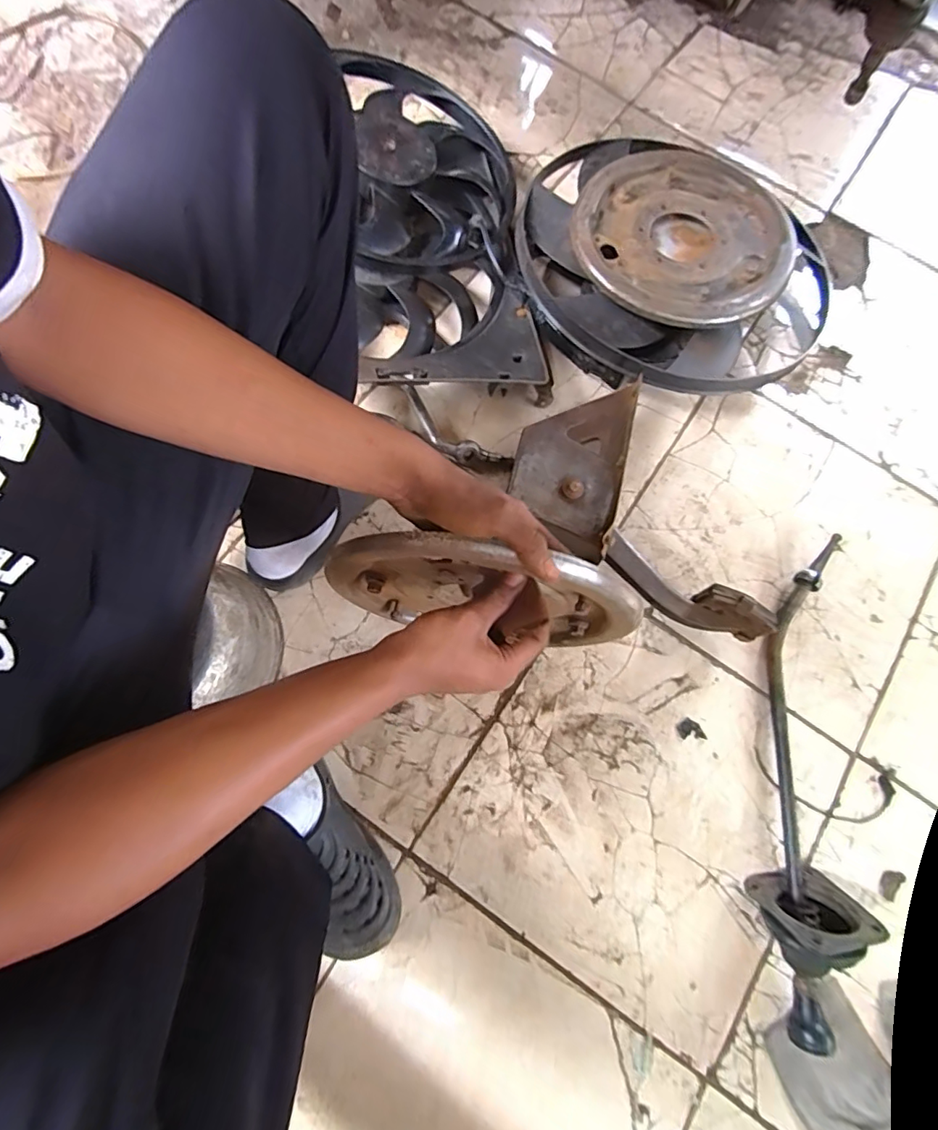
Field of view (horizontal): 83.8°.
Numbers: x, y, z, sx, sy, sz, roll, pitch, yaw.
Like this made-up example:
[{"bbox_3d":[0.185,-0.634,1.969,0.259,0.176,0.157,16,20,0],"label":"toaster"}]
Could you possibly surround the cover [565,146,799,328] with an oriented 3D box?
[{"bbox_3d":[0.297,-0.458,0.732,0.282,0.041,0.296,1,74,-3],"label":"cover"}]

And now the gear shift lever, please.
[{"bbox_3d":[0.413,0.229,0.618,0.105,0.095,0.582,14,74,3],"label":"gear shift lever"}]

